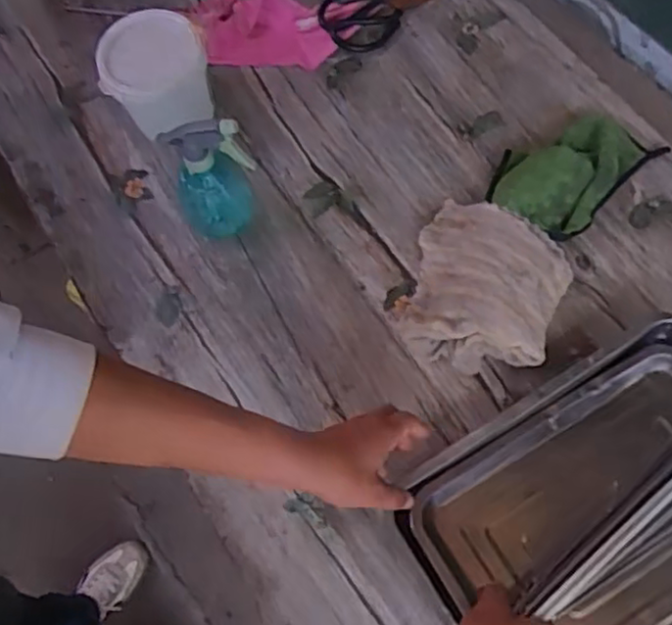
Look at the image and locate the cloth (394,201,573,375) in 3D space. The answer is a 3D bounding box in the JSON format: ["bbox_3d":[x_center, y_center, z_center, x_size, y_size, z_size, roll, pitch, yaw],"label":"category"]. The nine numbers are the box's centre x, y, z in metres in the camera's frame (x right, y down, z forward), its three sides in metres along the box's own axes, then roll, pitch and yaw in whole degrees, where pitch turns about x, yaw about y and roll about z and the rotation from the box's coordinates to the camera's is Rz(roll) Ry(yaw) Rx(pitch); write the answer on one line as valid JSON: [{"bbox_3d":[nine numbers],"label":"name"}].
[{"bbox_3d":[0.161,-0.034,0.739,0.163,0.069,0.181,24,65,8],"label":"cloth"}]

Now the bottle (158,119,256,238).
[{"bbox_3d":[-0.131,-0.153,0.736,0.080,0.174,0.062,-20,67,-12],"label":"bottle"}]

